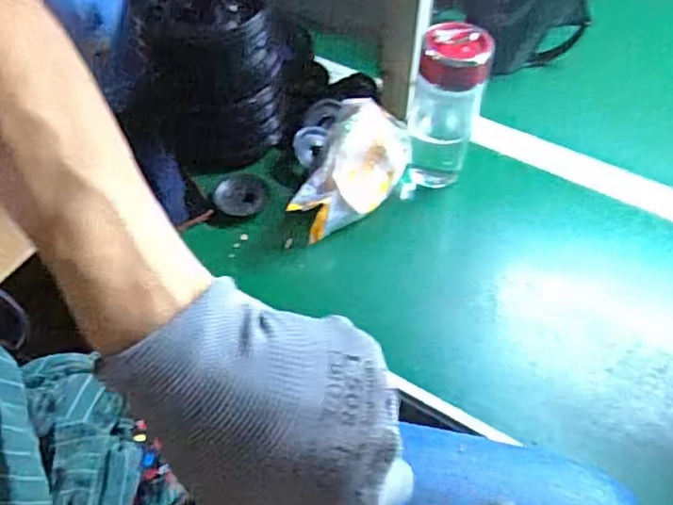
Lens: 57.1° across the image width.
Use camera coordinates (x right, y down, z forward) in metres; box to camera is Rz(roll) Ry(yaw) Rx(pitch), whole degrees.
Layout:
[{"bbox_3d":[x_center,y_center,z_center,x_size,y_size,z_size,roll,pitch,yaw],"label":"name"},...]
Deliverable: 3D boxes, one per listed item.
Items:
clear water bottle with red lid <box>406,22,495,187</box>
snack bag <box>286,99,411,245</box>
[{"bbox_3d":[0.117,-0.158,0.665,0.069,0.174,0.078,11,52,8],"label":"clear water bottle with red lid"},{"bbox_3d":[0.023,-0.094,0.681,0.092,0.057,0.198,13,52,10],"label":"snack bag"}]

